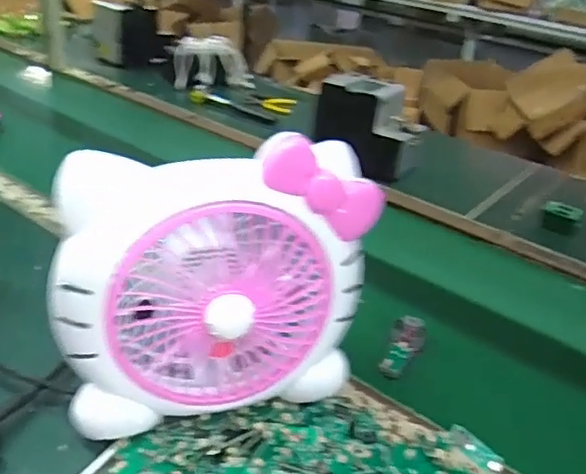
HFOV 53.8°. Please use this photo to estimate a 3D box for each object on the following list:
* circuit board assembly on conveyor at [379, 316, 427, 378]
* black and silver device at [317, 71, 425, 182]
[{"bbox_3d":[0.126,0.125,0.656,0.038,0.015,0.091,20,48,19],"label":"circuit board assembly on conveyor"},{"bbox_3d":[0.146,-0.209,1.114,0.201,0.160,0.088,17,33,18],"label":"black and silver device"}]

